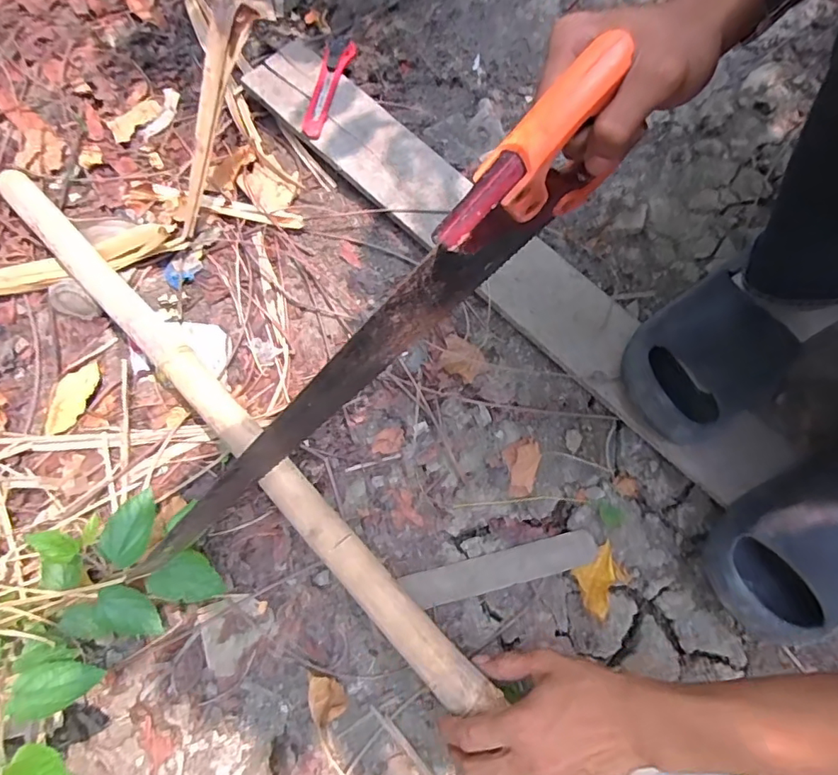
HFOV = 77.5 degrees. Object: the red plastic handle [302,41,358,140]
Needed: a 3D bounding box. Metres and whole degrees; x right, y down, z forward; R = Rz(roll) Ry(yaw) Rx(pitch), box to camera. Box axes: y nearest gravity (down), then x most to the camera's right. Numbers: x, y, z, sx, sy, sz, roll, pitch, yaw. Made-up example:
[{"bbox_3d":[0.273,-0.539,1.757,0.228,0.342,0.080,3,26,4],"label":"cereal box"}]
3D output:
[{"bbox_3d":[-0.114,-0.361,0.628,0.034,0.014,0.145,15,74,7],"label":"red plastic handle"}]

